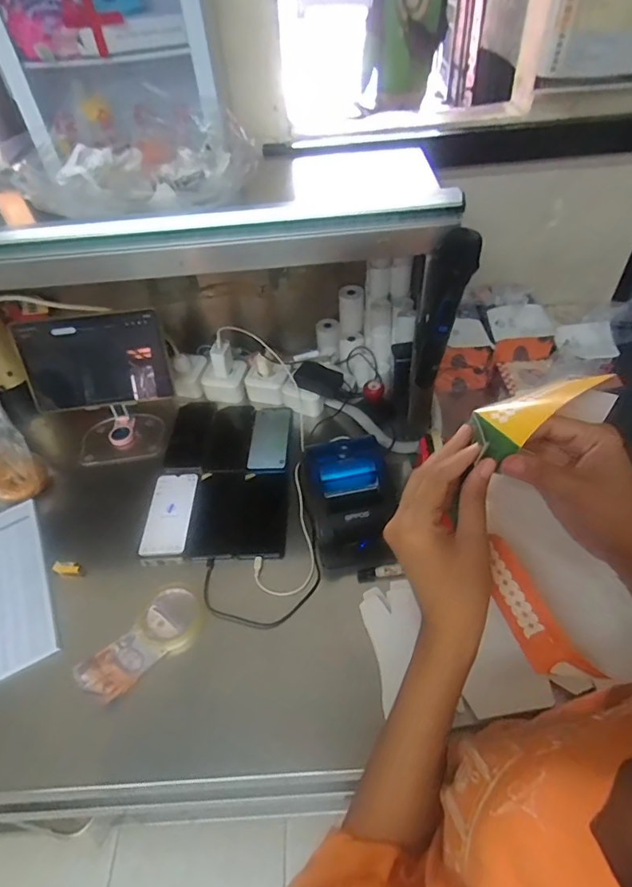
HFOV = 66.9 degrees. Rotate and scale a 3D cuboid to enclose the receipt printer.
[{"bbox_3d":[0.050,0.086,0.738,0.127,0.101,0.175,-5,47,0],"label":"receipt printer"}]

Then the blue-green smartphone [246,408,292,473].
[{"bbox_3d":[-0.085,-0.008,0.892,0.070,0.010,0.154,0,47,4],"label":"blue-green smartphone"}]

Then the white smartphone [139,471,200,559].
[{"bbox_3d":[-0.242,0.115,0.791,0.073,0.013,0.153,-1,47,3],"label":"white smartphone"}]

